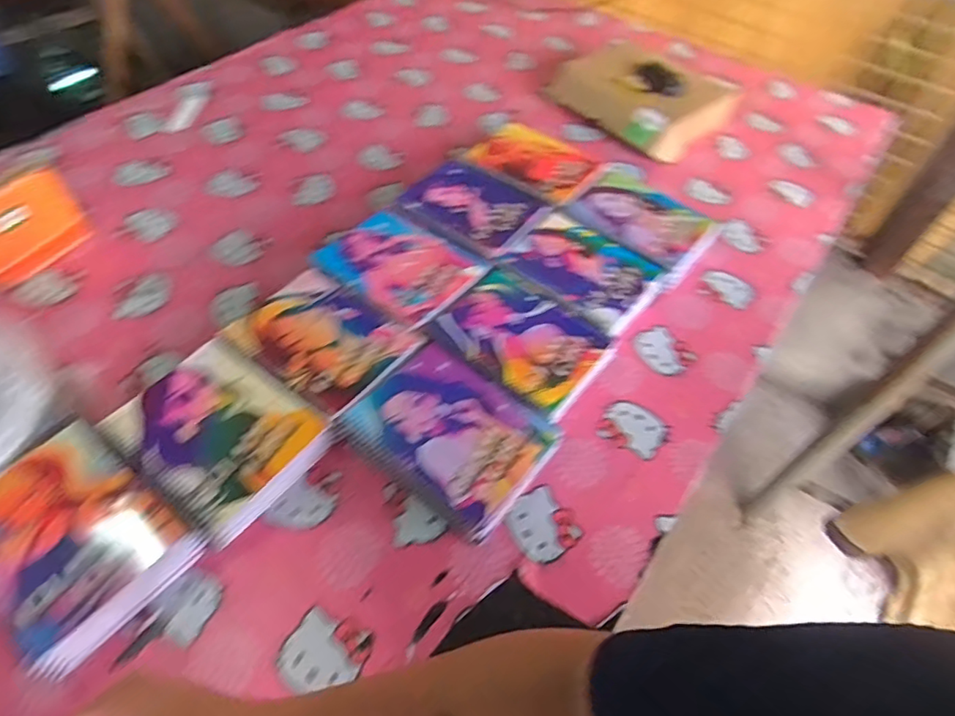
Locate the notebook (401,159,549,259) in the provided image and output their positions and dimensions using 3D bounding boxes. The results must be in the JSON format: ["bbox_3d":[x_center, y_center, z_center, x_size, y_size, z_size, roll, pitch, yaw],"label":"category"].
[{"bbox_3d":[-0.006,-0.238,0.887,0.199,0.009,0.166,32,57,19],"label":"notebook"}]

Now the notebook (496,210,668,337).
[{"bbox_3d":[0.153,-0.133,0.812,0.198,0.013,0.153,33,57,20],"label":"notebook"}]

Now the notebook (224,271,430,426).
[{"bbox_3d":[-0.193,-0.025,0.712,0.190,0.017,0.154,32,57,20],"label":"notebook"}]

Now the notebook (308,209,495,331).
[{"bbox_3d":[-0.109,-0.136,0.797,0.211,0.008,0.163,34,57,21],"label":"notebook"}]

